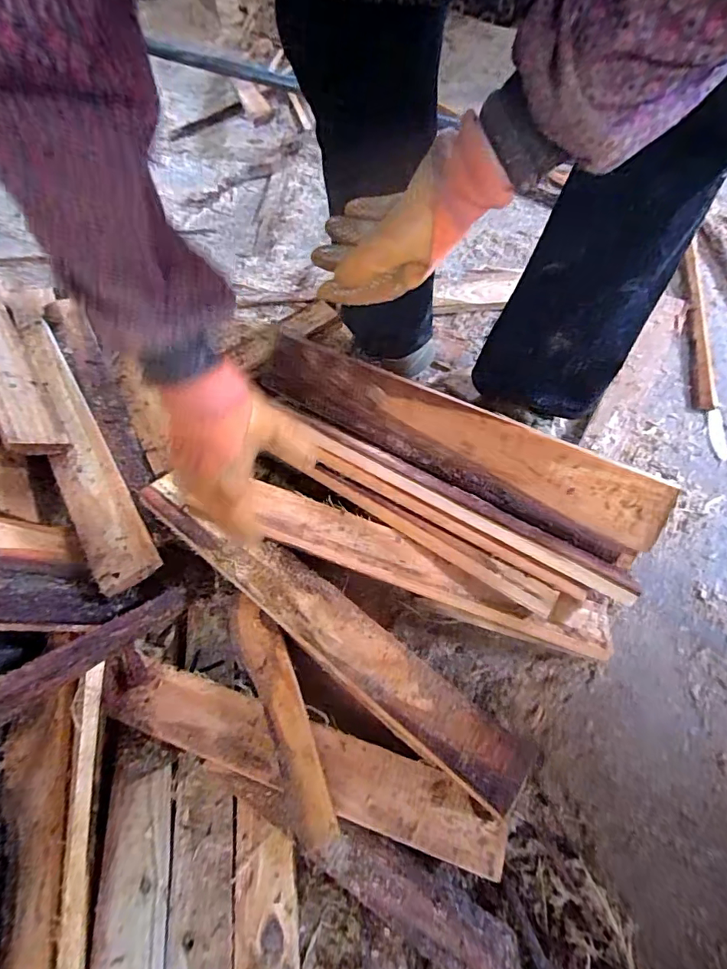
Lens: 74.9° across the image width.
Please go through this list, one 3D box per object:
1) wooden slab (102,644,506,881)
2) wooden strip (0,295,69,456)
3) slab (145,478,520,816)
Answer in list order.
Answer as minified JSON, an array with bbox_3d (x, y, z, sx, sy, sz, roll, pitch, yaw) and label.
[{"bbox_3d":[-0.070,0.257,0.456,0.399,0.023,0.064,16,61,10],"label":"wooden slab"},{"bbox_3d":[-0.518,-0.213,0.658,0.068,0.014,0.477,-5,44,-47],"label":"wooden strip"},{"bbox_3d":[-0.051,0.132,0.489,0.469,0.015,0.062,36,55,16],"label":"slab"}]

